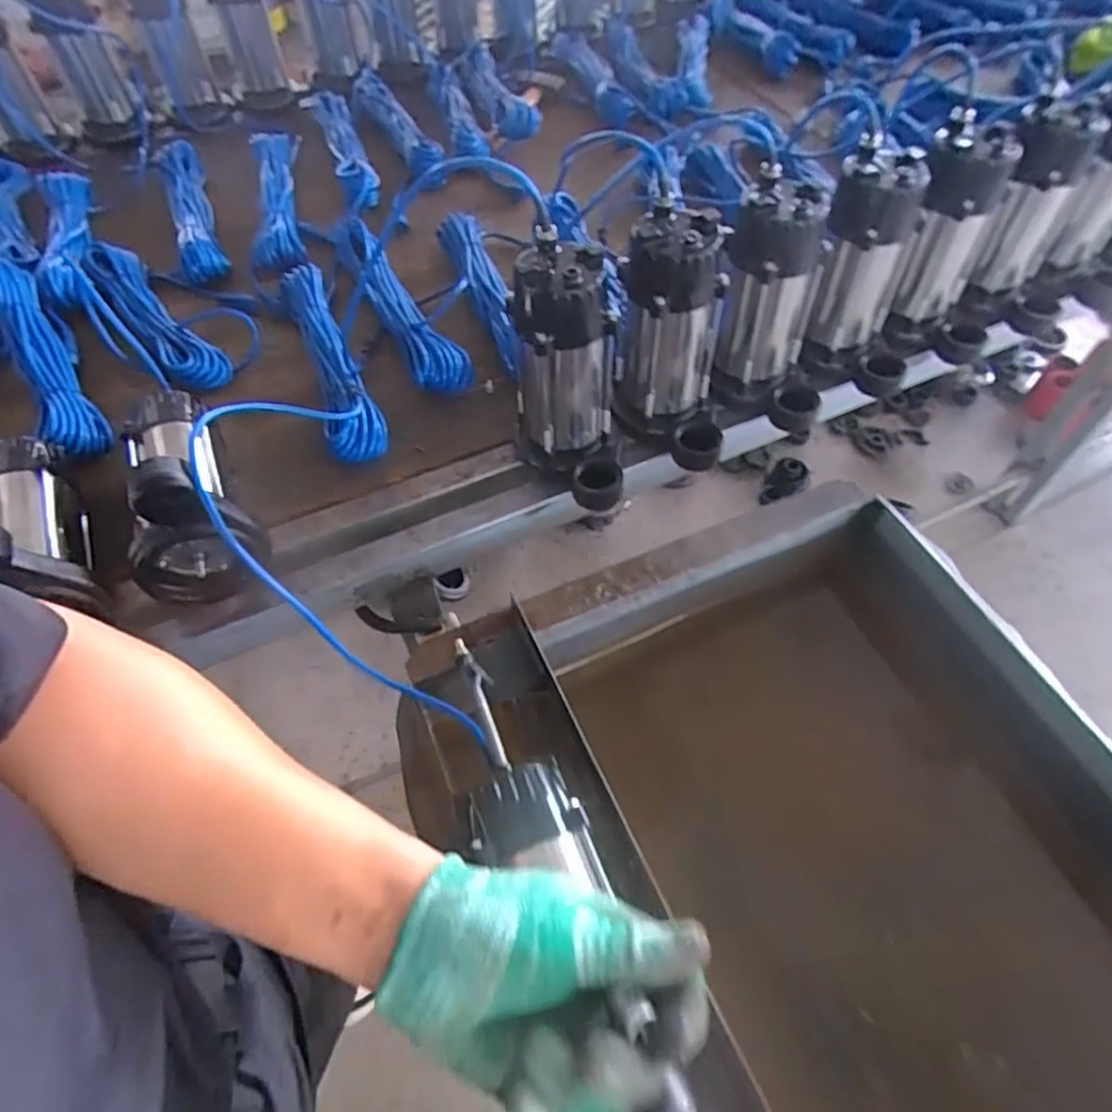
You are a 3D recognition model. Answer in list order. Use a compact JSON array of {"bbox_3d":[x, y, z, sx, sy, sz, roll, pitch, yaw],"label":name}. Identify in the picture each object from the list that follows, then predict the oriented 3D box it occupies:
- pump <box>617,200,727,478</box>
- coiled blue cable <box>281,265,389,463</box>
[{"bbox_3d":[0.126,-0.219,0.715,0.108,0.220,0.141,-2,56,-1],"label":"pump"},{"bbox_3d":[-0.290,-0.254,0.870,0.074,0.063,0.332,-18,57,-11],"label":"coiled blue cable"}]

